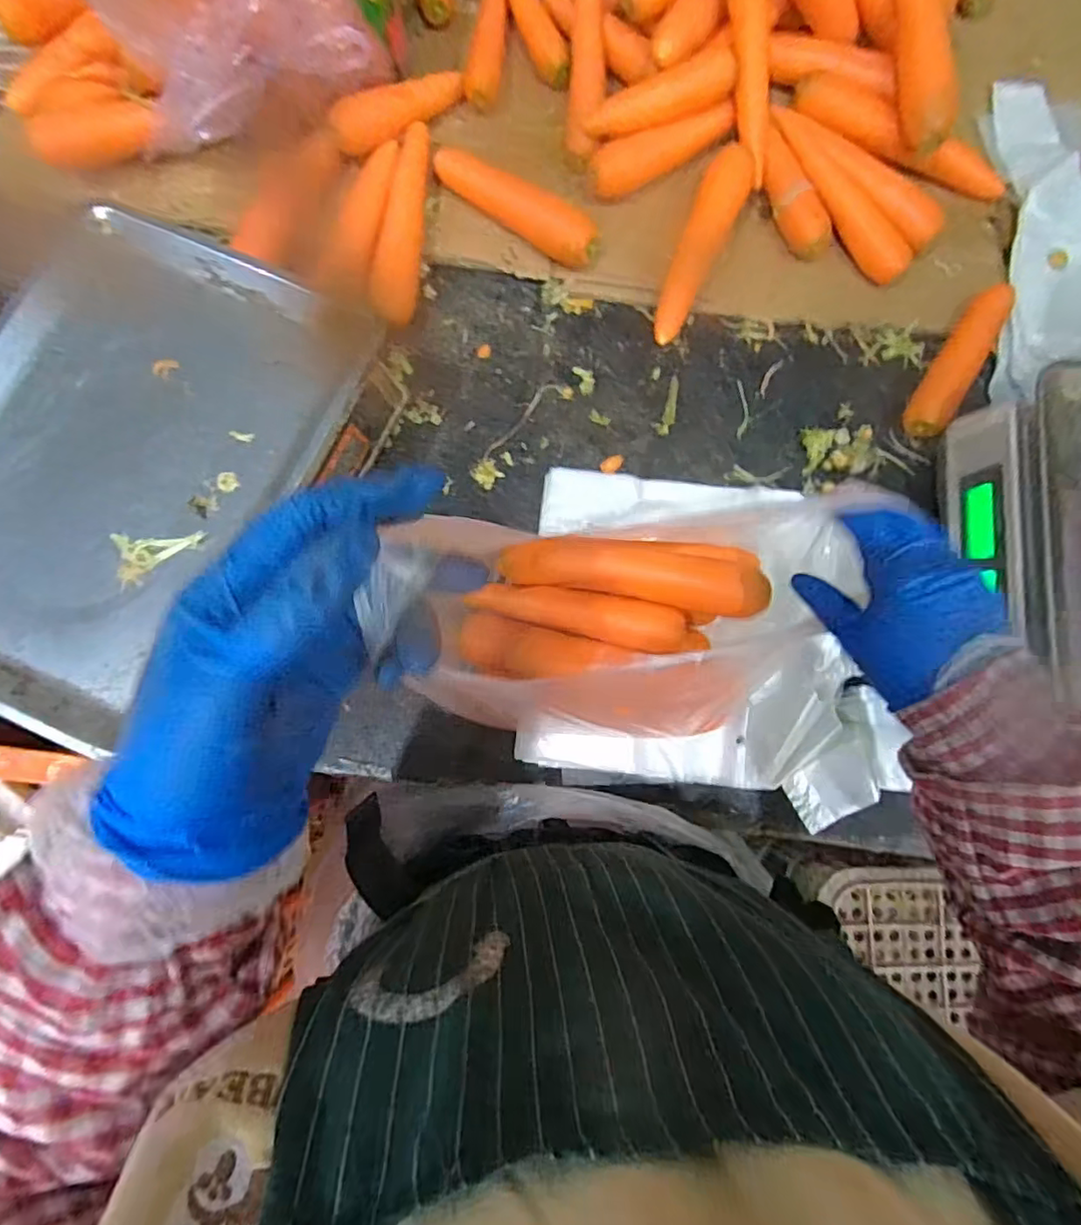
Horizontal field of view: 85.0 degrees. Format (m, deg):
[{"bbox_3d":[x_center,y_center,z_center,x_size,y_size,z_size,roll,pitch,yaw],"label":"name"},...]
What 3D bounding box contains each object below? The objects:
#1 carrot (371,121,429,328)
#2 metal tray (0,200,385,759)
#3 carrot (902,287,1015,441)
[{"bbox_3d":[-0.116,-0.329,0.502,0.033,0.029,0.175,5,81,0],"label":"carrot"},{"bbox_3d":[-0.289,-0.105,0.402,0.217,0.031,0.336,28,81,3],"label":"metal tray"},{"bbox_3d":[0.345,-0.206,0.485,0.032,0.035,0.136,31,81,4],"label":"carrot"}]

